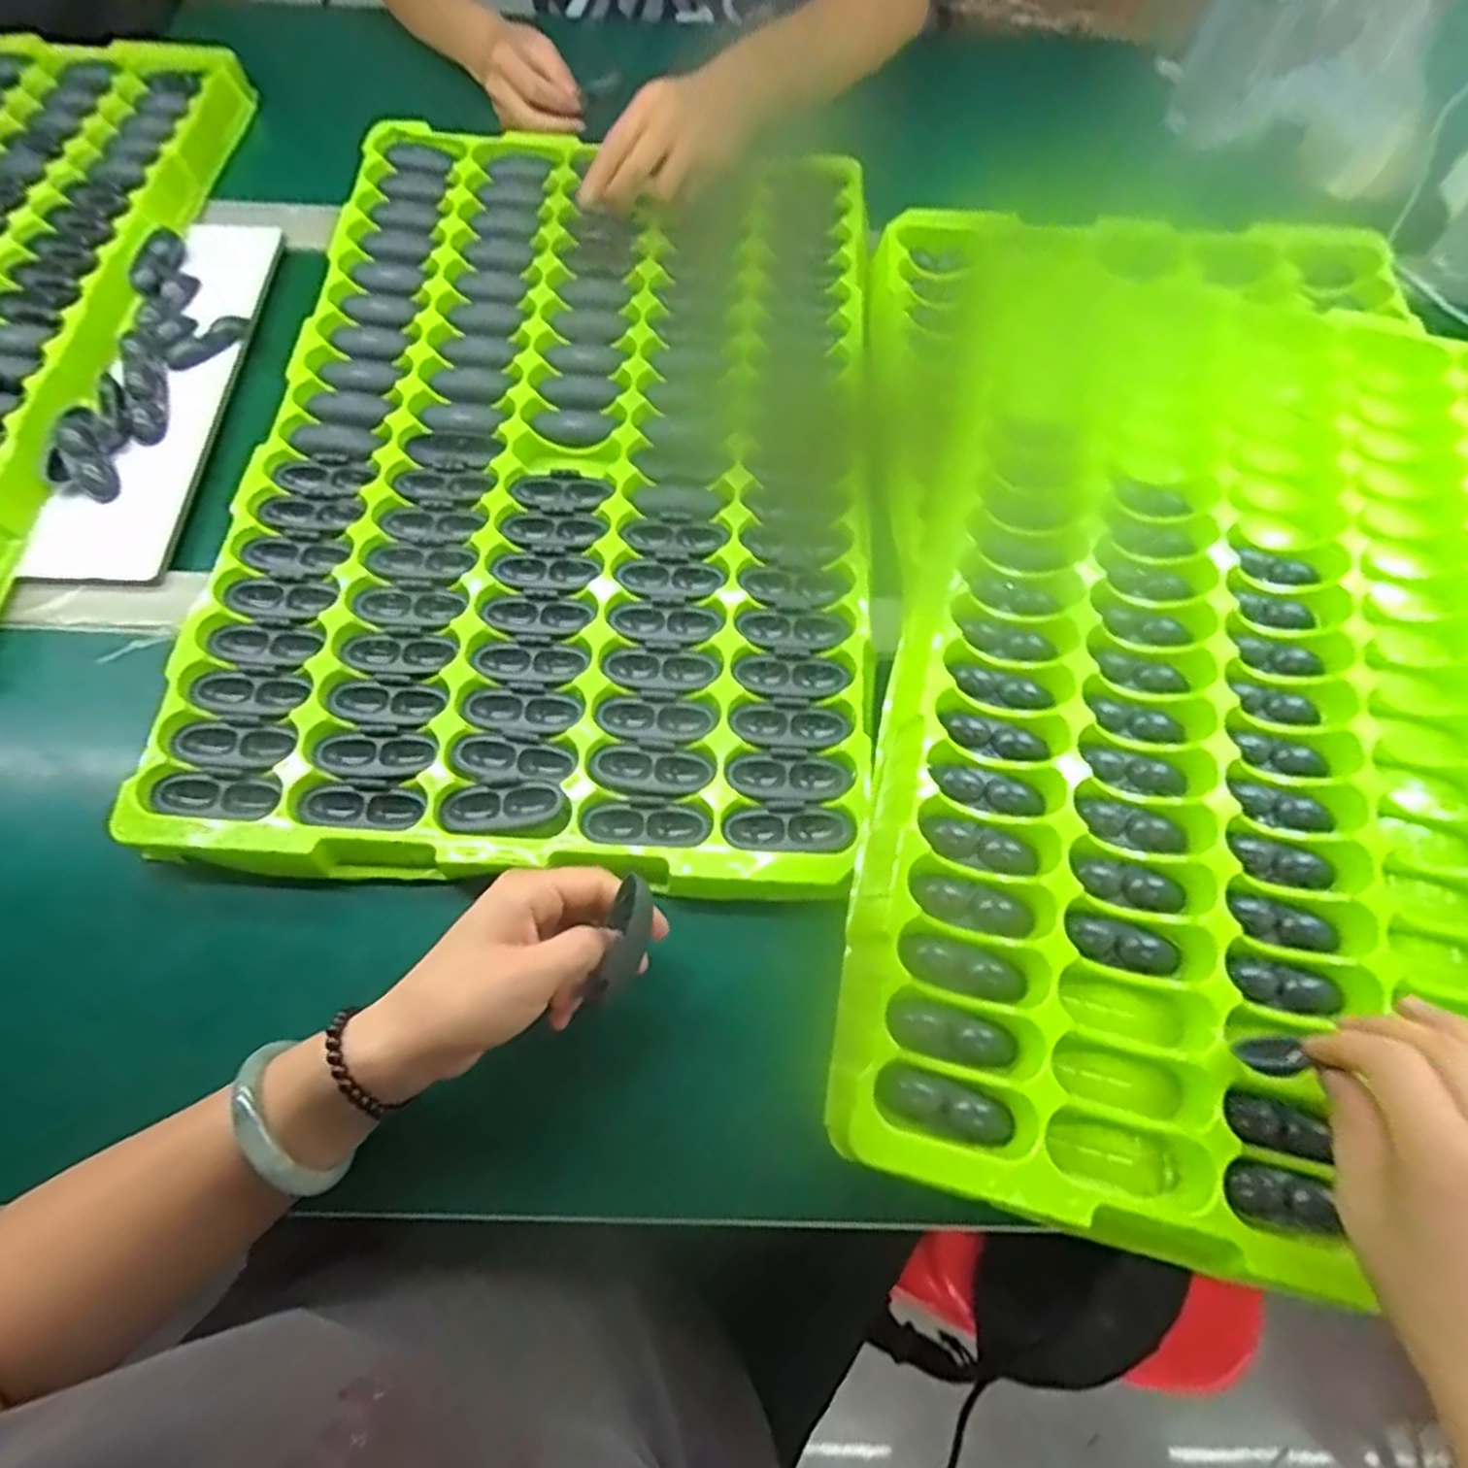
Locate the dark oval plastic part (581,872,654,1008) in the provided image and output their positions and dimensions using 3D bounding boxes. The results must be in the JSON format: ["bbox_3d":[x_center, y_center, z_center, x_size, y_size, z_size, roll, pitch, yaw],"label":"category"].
[{"bbox_3d":[-0.050,0.094,0.336,0.021,0.020,0.060,17,88,4],"label":"dark oval plastic part"}]

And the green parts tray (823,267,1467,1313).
[{"bbox_3d":[0.295,-0.026,0.410,0.394,0.039,0.558,16,70,4],"label":"green parts tray"}]

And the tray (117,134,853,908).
[{"bbox_3d":[-0.110,-0.181,0.486,0.389,0.027,0.542,4,70,-1],"label":"tray"}]

